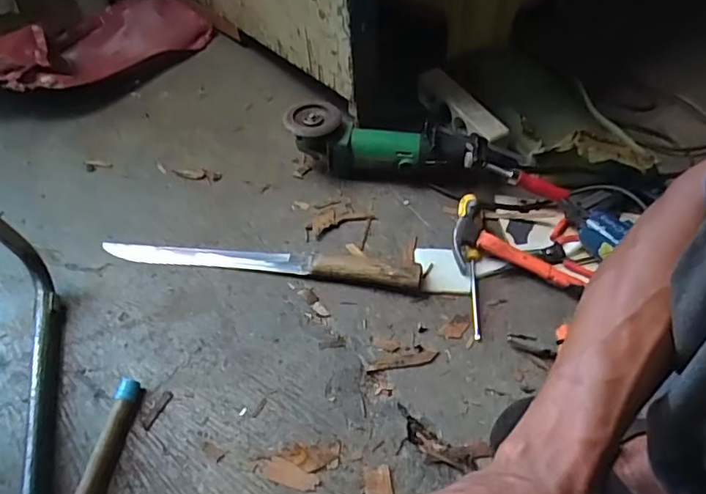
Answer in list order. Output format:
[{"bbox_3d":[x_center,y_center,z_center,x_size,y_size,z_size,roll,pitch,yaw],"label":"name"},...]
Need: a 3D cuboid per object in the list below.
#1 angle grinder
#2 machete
[{"bbox_3d":[0.044,-0.151,0.815,0.282,0.087,0.071,5,51,4],"label":"angle grinder"},{"bbox_3d":[-0.123,0.013,0.716,0.421,0.026,0.039,6,51,5],"label":"machete"}]

